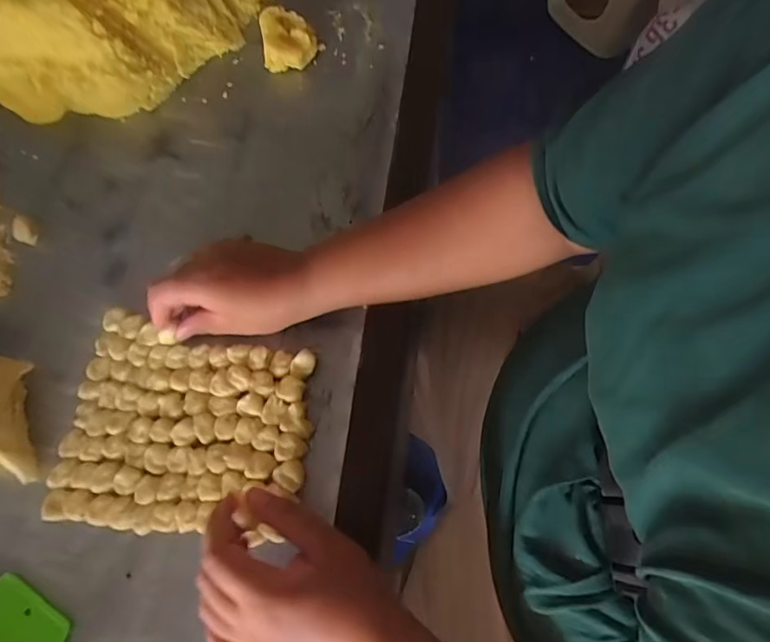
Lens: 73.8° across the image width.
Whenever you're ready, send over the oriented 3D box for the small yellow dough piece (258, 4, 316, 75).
[{"bbox_3d":[-0.101,-0.296,0.542,0.055,0.038,0.049,-5,71,-1],"label":"small yellow dough piece"}]

